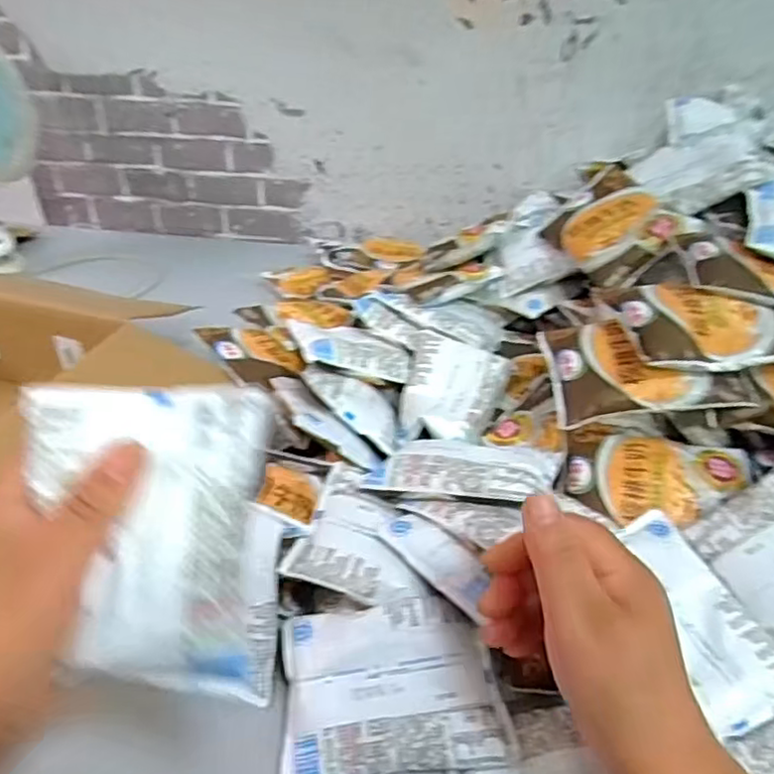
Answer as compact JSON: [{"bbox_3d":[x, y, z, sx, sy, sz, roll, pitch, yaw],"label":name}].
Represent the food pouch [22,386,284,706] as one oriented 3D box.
[{"bbox_3d":[-0.095,0.064,0.271,0.096,0.130,0.016,-3,-7,-12],"label":"food pouch"}]

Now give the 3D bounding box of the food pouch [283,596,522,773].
[{"bbox_3d":[0.002,0.174,0.381,0.126,0.019,0.093,-11,56,4],"label":"food pouch"}]

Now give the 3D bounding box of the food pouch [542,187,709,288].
[{"bbox_3d":[0.207,-0.143,0.589,0.109,0.019,0.111,-27,44,16],"label":"food pouch"}]

